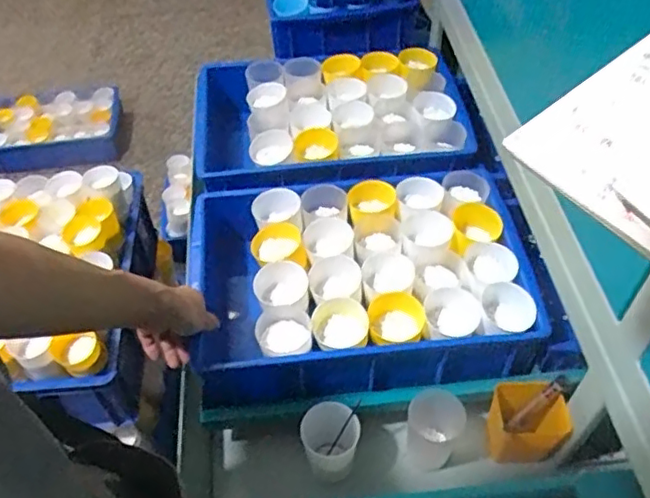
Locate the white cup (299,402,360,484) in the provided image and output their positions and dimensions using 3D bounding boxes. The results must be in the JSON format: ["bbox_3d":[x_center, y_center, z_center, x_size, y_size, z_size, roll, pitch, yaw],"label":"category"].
[{"bbox_3d":[0.008,0.217,0.678,0.064,0.067,0.063,-1,50,1],"label":"white cup"}]

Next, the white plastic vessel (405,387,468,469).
[{"bbox_3d":[0.127,0.214,0.717,0.053,0.100,0.055,-1,50,1],"label":"white plastic vessel"}]

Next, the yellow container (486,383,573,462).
[{"bbox_3d":[0.227,0.205,0.705,0.082,0.098,0.067,1,50,3],"label":"yellow container"}]

